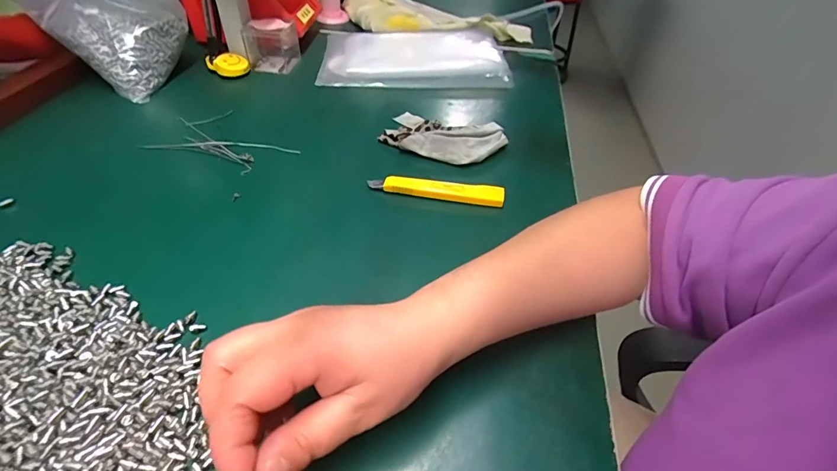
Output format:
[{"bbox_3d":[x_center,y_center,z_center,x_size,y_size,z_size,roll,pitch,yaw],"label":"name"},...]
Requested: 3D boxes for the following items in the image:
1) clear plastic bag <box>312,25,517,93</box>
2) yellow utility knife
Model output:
[{"bbox_3d":[-0.009,-0.265,0.611,0.259,0.022,0.183,1,44,-3],"label":"clear plastic bag"},{"bbox_3d":[0.016,-0.045,0.397,0.126,0.010,0.022,6,45,3],"label":"yellow utility knife"}]

